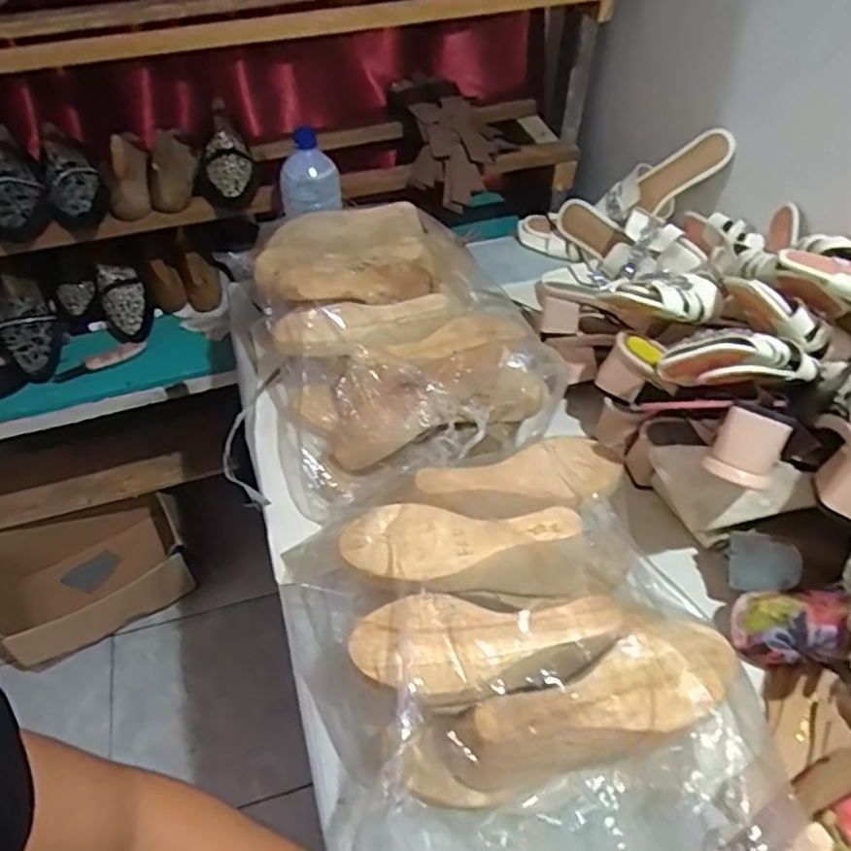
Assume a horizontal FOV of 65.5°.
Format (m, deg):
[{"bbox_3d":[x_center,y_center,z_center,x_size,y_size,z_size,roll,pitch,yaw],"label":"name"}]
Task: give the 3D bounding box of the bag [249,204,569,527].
[{"bbox_3d":[-0.043,-0.113,0.782,0.314,0.146,0.439,-10,49,-8],"label":"bag"}]

